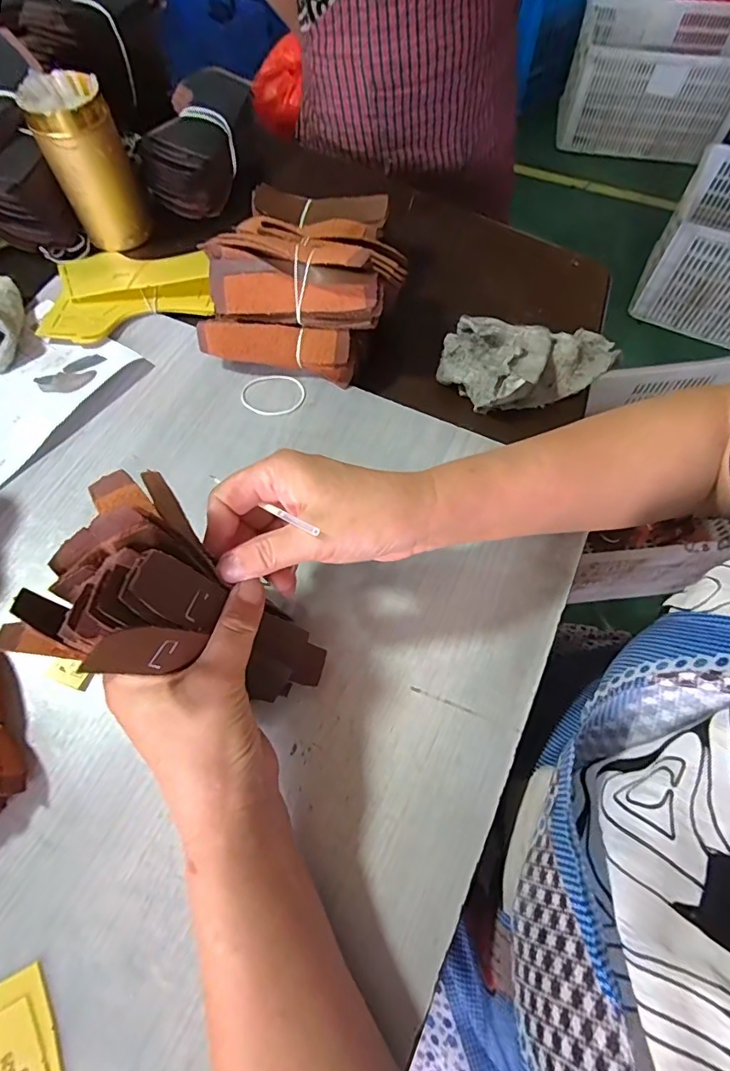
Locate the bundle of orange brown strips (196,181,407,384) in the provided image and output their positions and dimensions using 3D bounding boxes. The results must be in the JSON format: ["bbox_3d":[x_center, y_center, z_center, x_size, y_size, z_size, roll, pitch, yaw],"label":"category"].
[{"bbox_3d":[-0.046,-0.244,0.433,0.158,0.093,0.198,9,65,6],"label":"bundle of orange brown strips"}]

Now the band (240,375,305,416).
[{"bbox_3d":[-0.081,-0.124,0.426,0.056,0.004,0.046,-6,64,-1],"label":"band"}]

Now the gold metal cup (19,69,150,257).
[{"bbox_3d":[-0.265,-0.358,0.473,0.070,0.120,0.062,-24,66,-10],"label":"gold metal cup"}]

